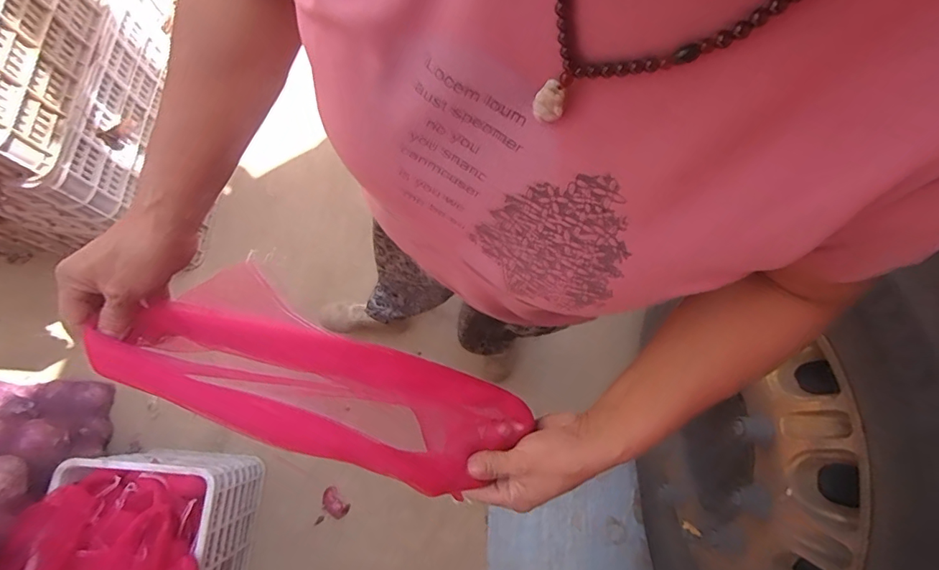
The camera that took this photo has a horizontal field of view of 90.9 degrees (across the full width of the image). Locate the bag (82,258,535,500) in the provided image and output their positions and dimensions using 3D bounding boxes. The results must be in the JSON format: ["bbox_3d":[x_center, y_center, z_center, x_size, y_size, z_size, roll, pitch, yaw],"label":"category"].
[{"bbox_3d":[-0.123,0.085,0.410,0.344,0.072,0.118,19,76,-1],"label":"bag"}]

